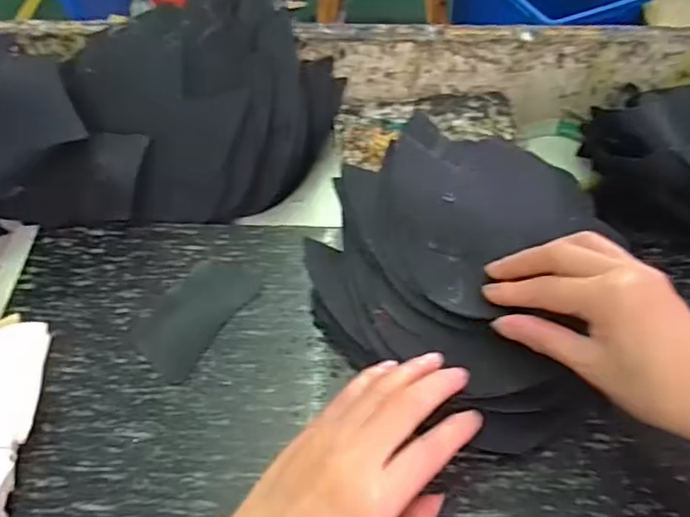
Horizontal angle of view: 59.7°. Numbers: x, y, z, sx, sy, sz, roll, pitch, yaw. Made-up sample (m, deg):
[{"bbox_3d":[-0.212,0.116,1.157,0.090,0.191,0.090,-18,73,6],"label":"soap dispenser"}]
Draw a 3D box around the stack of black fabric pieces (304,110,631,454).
[{"bbox_3d":[0.088,0.001,0.411,0.201,0.055,0.194,32,59,22],"label":"stack of black fabric pieces"}]

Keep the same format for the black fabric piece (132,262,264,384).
[{"bbox_3d":[-0.107,0.038,0.428,0.055,0.004,0.095,27,59,20],"label":"black fabric piece"}]

